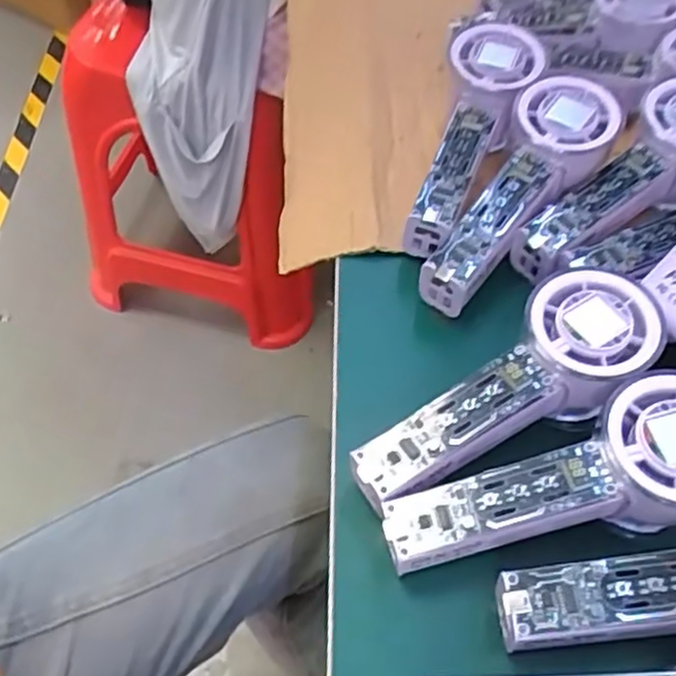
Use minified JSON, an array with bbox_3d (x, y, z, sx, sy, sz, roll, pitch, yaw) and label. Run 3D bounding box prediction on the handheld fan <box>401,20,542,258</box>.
[{"bbox_3d":[0.076,-0.120,0.409,0.047,0.029,0.158,20,72,10],"label":"handheld fan"}]

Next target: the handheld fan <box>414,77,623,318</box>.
[{"bbox_3d":[0.095,-0.078,0.383,0.048,0.029,0.146,34,79,18],"label":"handheld fan"}]

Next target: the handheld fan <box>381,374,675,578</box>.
[{"bbox_3d":[0.094,0.063,0.295,0.149,0.033,0.055,-18,58,3],"label":"handheld fan"}]

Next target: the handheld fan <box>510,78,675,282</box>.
[{"bbox_3d":[0.159,-0.086,0.393,0.151,0.035,0.056,-38,65,-7],"label":"handheld fan"}]

